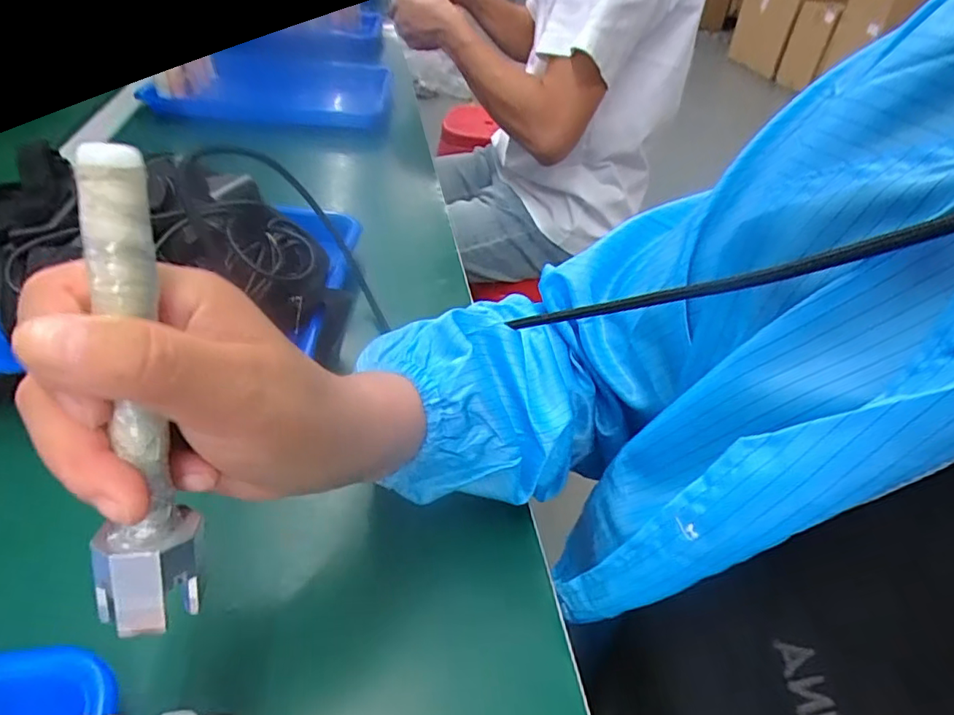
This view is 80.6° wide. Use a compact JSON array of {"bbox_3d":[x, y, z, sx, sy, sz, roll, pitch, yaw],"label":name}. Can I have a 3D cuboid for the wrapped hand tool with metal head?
[{"bbox_3d":[-0.103,0.015,0.169,0.025,0.146,0.019,2,14,-5],"label":"wrapped hand tool with metal head"}]

